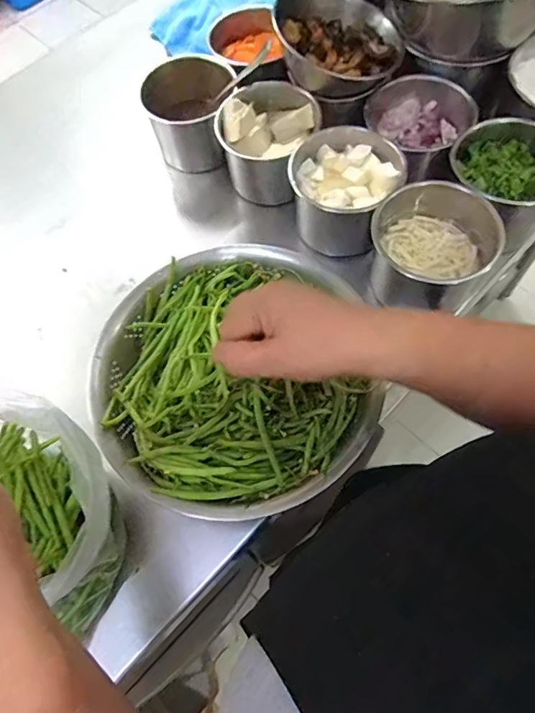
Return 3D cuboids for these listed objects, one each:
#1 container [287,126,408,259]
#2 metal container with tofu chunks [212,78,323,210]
[{"bbox_3d":[0.083,-0.182,0.535,0.114,0.086,0.112,22,69,12],"label":"container"},{"bbox_3d":[-0.001,-0.253,0.572,0.101,0.085,0.113,21,69,12],"label":"metal container with tofu chunks"}]

